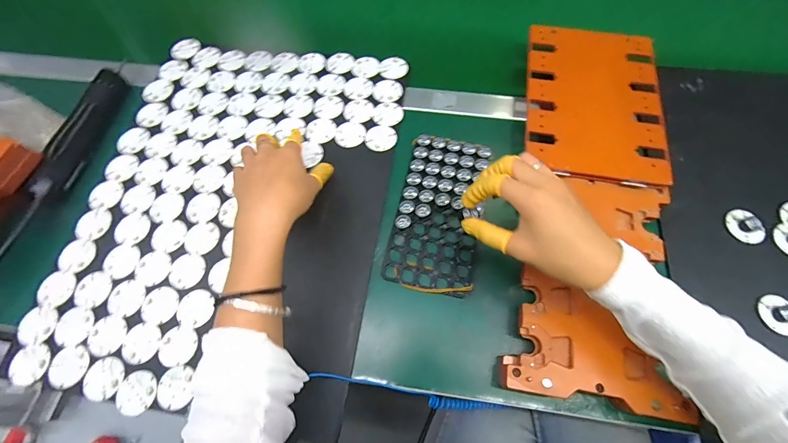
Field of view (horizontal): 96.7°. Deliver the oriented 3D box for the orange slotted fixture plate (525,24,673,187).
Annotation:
[{"bbox_3d":[0.251,-0.159,0.442,0.158,0.012,0.232,9,67,5],"label":"orange slotted fixture plate"}]

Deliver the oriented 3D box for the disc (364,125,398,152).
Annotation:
[{"bbox_3d":[-0.018,-0.110,0.462,0.041,0.008,0.036,-20,68,-8],"label":"disc"}]

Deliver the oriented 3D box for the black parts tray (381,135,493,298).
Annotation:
[{"bbox_3d":[0.054,-0.015,0.421,0.096,0.010,0.195,10,73,5],"label":"black parts tray"}]

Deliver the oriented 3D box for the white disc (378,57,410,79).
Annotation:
[{"bbox_3d":[0.000,-0.223,0.505,0.042,0.005,0.037,7,67,4],"label":"white disc"}]

